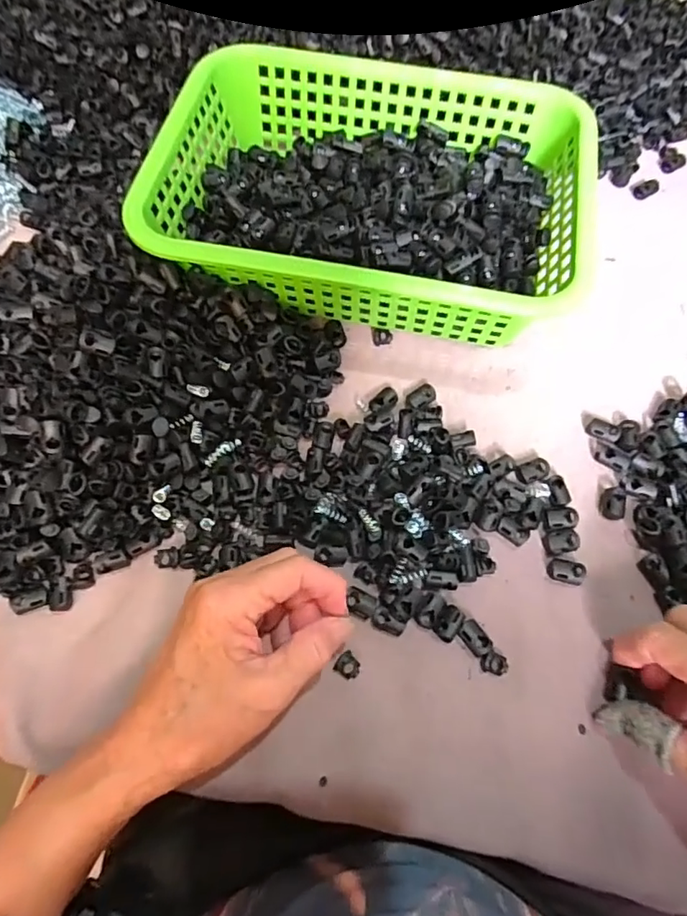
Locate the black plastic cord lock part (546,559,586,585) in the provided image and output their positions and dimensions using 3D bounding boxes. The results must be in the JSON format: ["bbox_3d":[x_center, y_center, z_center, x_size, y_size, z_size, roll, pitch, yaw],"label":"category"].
[{"bbox_3d":[0.134,0.068,0.321,0.020,0.008,0.014,14,64,5],"label":"black plastic cord lock part"}]

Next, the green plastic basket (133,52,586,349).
[{"bbox_3d":[0.021,-0.192,0.399,0.291,0.082,0.202,9,64,2],"label":"green plastic basket"}]

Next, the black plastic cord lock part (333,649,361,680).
[{"bbox_3d":[0.003,0.118,0.301,0.013,0.004,0.013,33,67,13],"label":"black plastic cord lock part"}]

